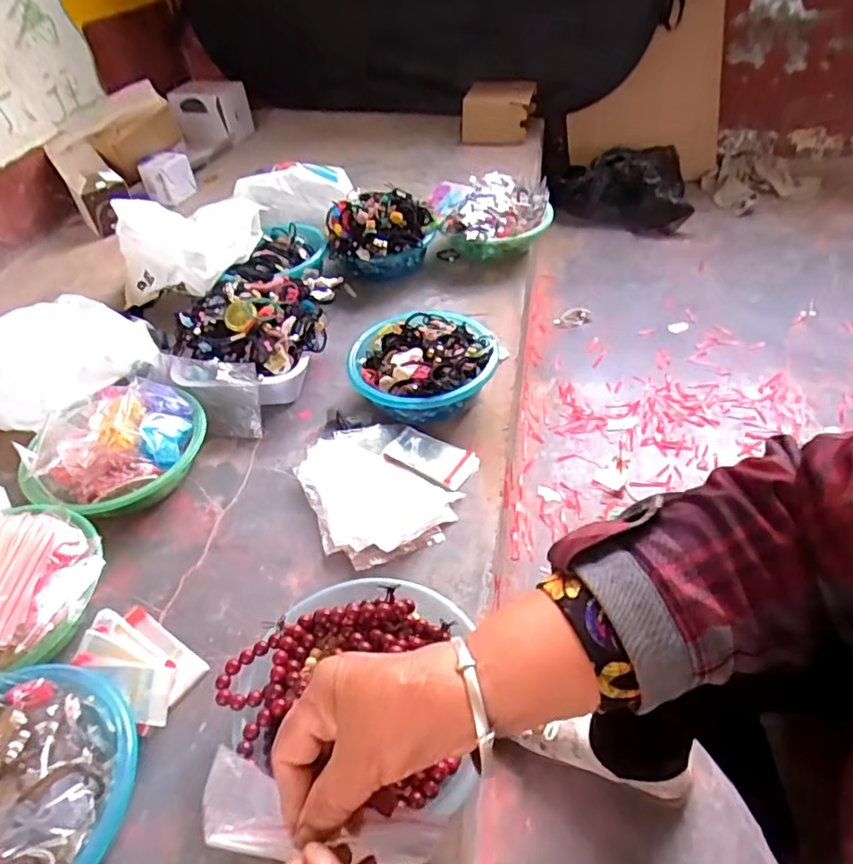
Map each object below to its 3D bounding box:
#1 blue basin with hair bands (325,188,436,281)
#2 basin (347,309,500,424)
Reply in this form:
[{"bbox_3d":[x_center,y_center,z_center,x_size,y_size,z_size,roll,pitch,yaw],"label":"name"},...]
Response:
[{"bbox_3d":[-0.092,-0.387,1.180,0.187,0.126,0.158,10,47,17],"label":"blue basin with hair bands"},{"bbox_3d":[-0.001,-0.094,0.926,0.209,0.092,0.199,-4,44,3],"label":"basin"}]

